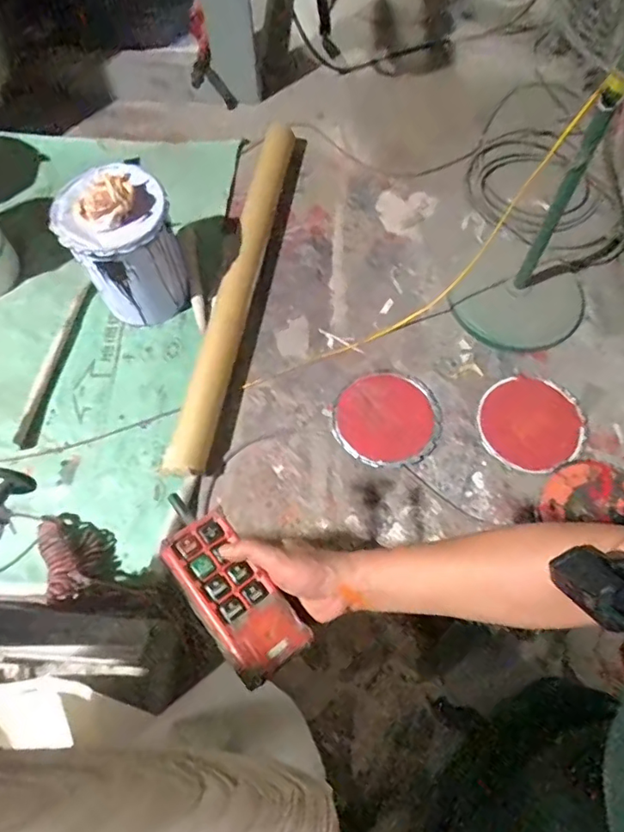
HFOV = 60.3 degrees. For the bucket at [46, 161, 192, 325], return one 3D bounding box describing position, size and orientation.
[{"bbox_3d":[-0.522,-0.476,1.537,0.290,0.408,0.272,0,71,0],"label":"bucket"}]

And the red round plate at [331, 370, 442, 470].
[{"bbox_3d":[0.221,0.005,1.563,0.306,0.019,0.288,0,67,-1],"label":"red round plate"}]

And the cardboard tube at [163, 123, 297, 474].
[{"bbox_3d":[-0.222,-0.422,1.627,0.112,0.111,1.245,11,71,4],"label":"cardboard tube"}]

